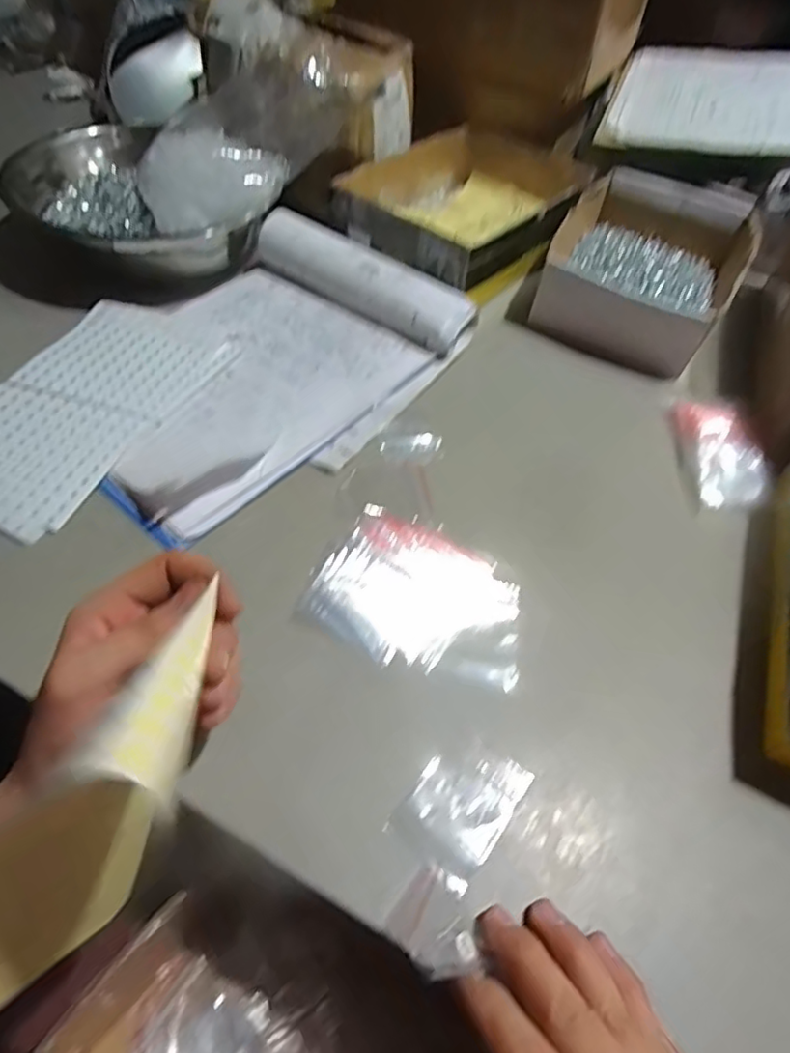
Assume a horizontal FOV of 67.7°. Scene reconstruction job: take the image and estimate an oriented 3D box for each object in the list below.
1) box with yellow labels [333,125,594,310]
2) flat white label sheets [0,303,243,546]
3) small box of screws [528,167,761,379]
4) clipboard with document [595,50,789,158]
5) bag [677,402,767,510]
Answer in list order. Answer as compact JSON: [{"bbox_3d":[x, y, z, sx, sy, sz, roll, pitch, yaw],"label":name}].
[{"bbox_3d":[0.076,-0.330,0.621,0.183,0.067,0.259,31,56,17],"label":"box with yellow labels"},{"bbox_3d":[-0.239,-0.095,0.444,0.131,0.017,0.215,26,55,14],"label":"flat white label sheets"},{"bbox_3d":[0.254,-0.266,0.598,0.169,0.061,0.248,27,55,15],"label":"small box of screws"},{"bbox_3d":[0.434,-0.482,0.663,0.353,0.022,0.248,18,63,16],"label":"clipboard with document"},{"bbox_3d":[0.263,-0.060,0.472,0.053,0.018,0.100,2,52,-4],"label":"bag"}]

